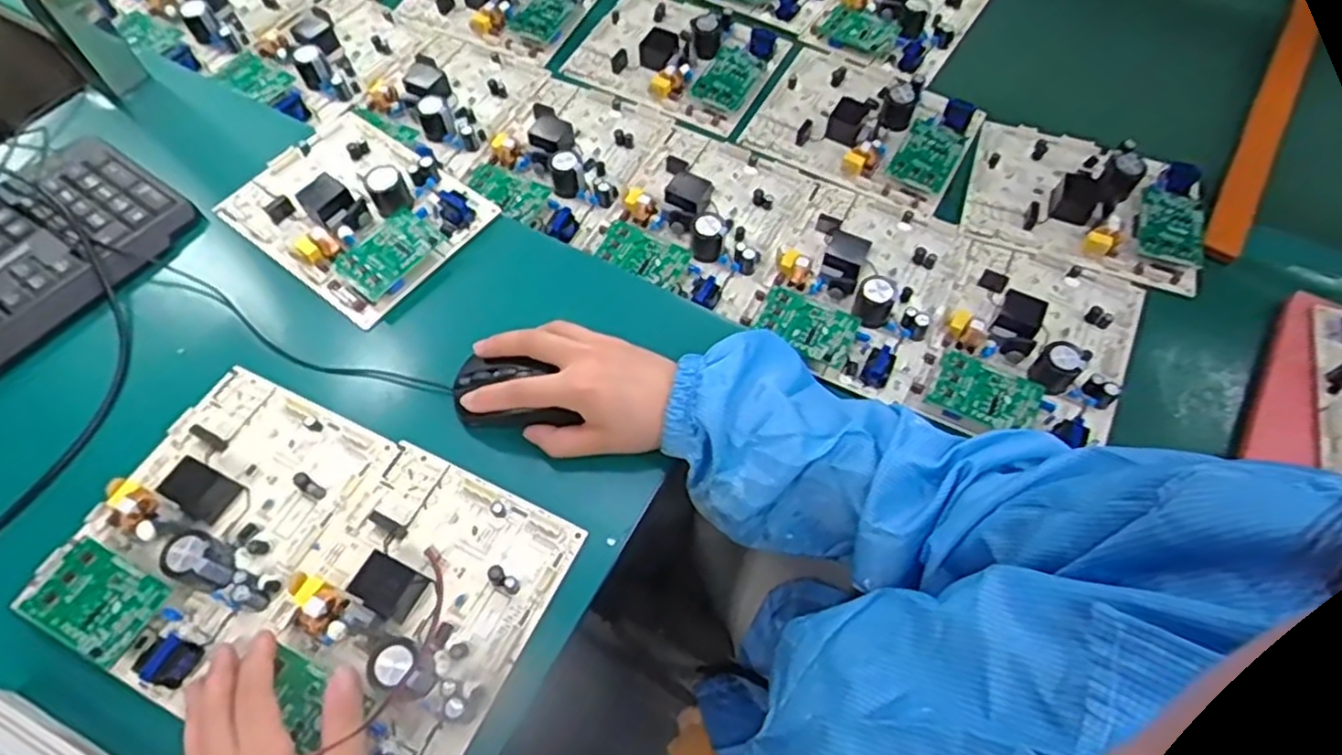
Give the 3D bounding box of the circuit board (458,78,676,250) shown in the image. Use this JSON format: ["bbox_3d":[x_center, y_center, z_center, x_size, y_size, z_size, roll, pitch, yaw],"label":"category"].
[{"bbox_3d":[-0.092,-0.207,0.660,0.134,0.033,0.173,28,64,14],"label":"circuit board"}]

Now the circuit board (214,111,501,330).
[{"bbox_3d":[-0.253,-0.142,0.586,0.182,0.035,0.145,35,66,17],"label":"circuit board"}]

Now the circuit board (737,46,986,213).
[{"bbox_3d":[0.181,-0.243,0.676,0.188,0.032,0.149,27,64,14],"label":"circuit board"}]

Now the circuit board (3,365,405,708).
[{"bbox_3d":[-0.284,0.086,0.451,0.148,0.030,0.186,23,63,12],"label":"circuit board"}]

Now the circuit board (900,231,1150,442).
[{"bbox_3d":[0.281,-0.035,0.556,0.139,0.029,0.183,23,63,12],"label":"circuit board"}]

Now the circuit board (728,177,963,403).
[{"bbox_3d":[0.149,-0.084,0.593,0.143,0.030,0.182,25,63,13],"label":"circuit board"}]

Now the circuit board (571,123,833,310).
[{"bbox_3d":[0.026,-0.146,0.625,0.149,0.029,0.181,29,64,15],"label":"circuit board"}]

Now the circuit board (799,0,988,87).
[{"bbox_3d":[0.241,-0.389,0.774,0.142,0.029,0.198,30,65,15],"label":"circuit board"}]

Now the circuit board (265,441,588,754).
[{"bbox_3d":[-0.155,0.134,0.424,0.141,0.031,0.177,25,61,11],"label":"circuit board"}]

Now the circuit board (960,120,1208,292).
[{"bbox_3d":[0.356,-0.156,0.628,0.193,0.031,0.138,19,62,10],"label":"circuit board"}]

